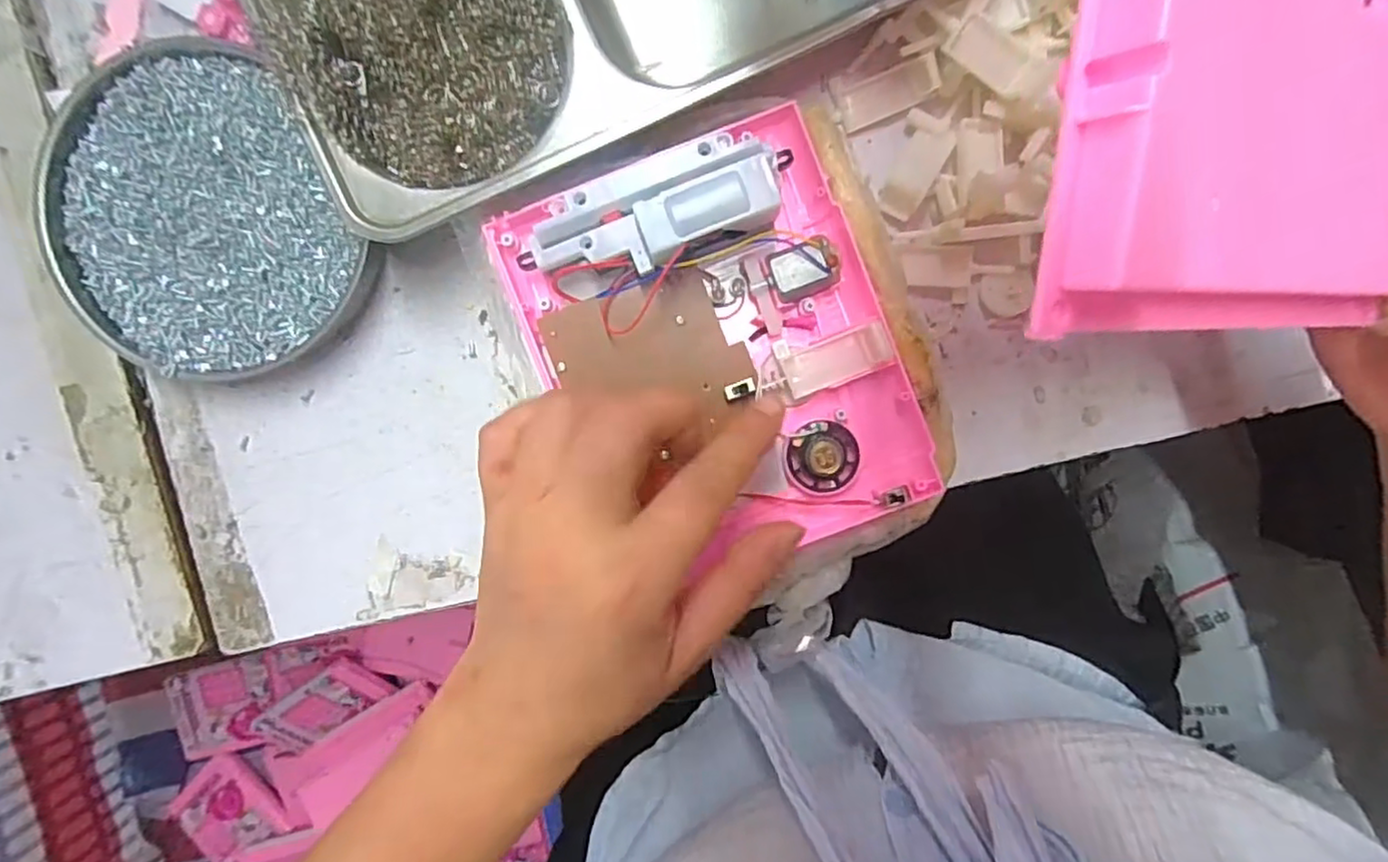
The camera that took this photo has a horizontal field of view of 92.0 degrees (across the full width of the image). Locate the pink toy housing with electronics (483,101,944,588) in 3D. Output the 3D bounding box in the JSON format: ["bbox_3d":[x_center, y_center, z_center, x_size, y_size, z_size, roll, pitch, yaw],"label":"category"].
[{"bbox_3d":[0.011,-0.027,0.258,0.134,0.036,0.161,-21,95,3],"label":"pink toy housing with electronics"}]

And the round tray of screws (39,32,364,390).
[{"bbox_3d":[-0.212,-0.089,0.289,0.119,0.023,0.133,-26,94,3],"label":"round tray of screws"}]

